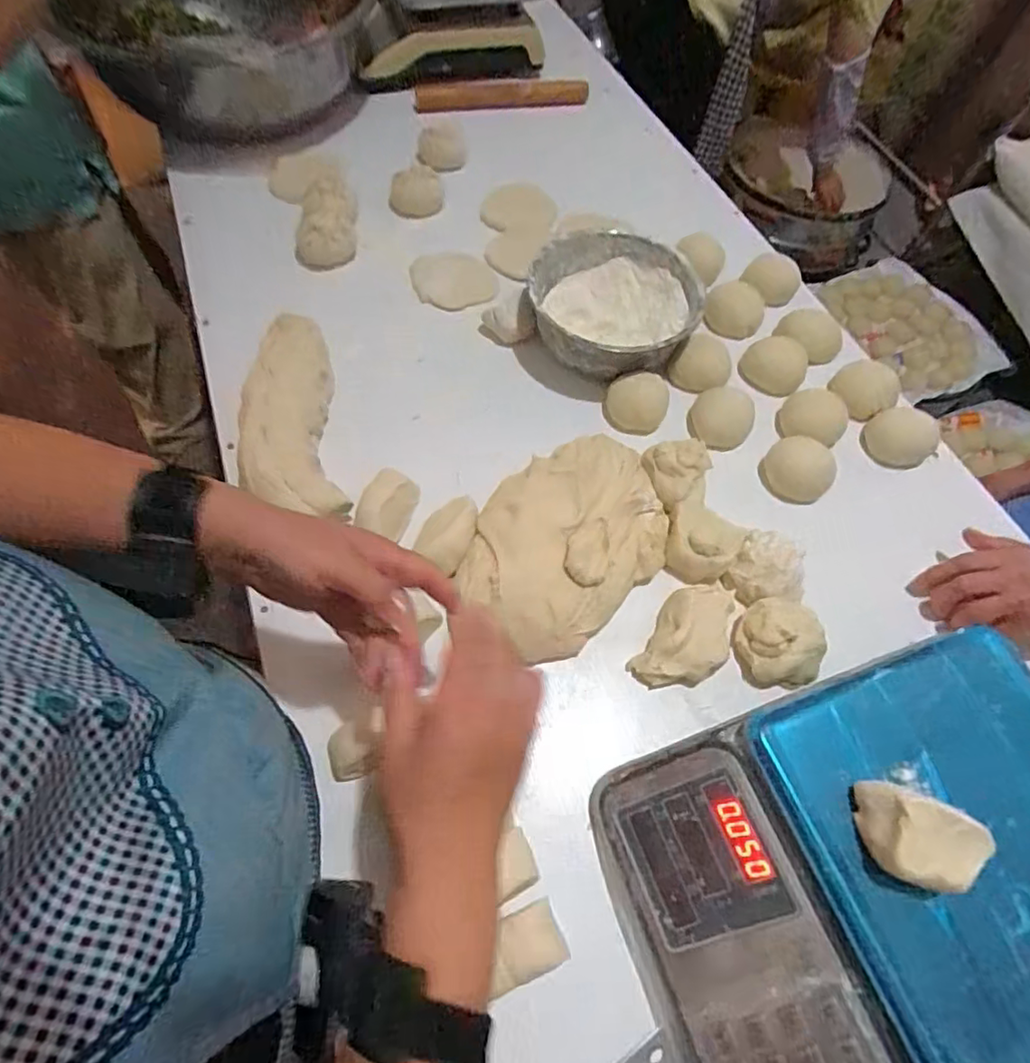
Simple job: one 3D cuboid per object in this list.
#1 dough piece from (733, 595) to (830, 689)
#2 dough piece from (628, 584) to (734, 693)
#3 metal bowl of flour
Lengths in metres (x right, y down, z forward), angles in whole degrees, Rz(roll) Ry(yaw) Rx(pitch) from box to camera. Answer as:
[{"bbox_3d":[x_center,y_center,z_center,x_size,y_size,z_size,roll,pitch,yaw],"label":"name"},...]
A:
[{"bbox_3d":[0.245,0.100,0.525,0.074,0.043,0.077,2,63,-3],"label":"dough piece"},{"bbox_3d":[0.161,0.096,0.529,0.065,0.032,0.115,33,65,13],"label":"dough piece"},{"bbox_3d":[0.116,-0.264,0.693,0.193,0.073,0.188,10,62,1],"label":"metal bowl of flour"}]

